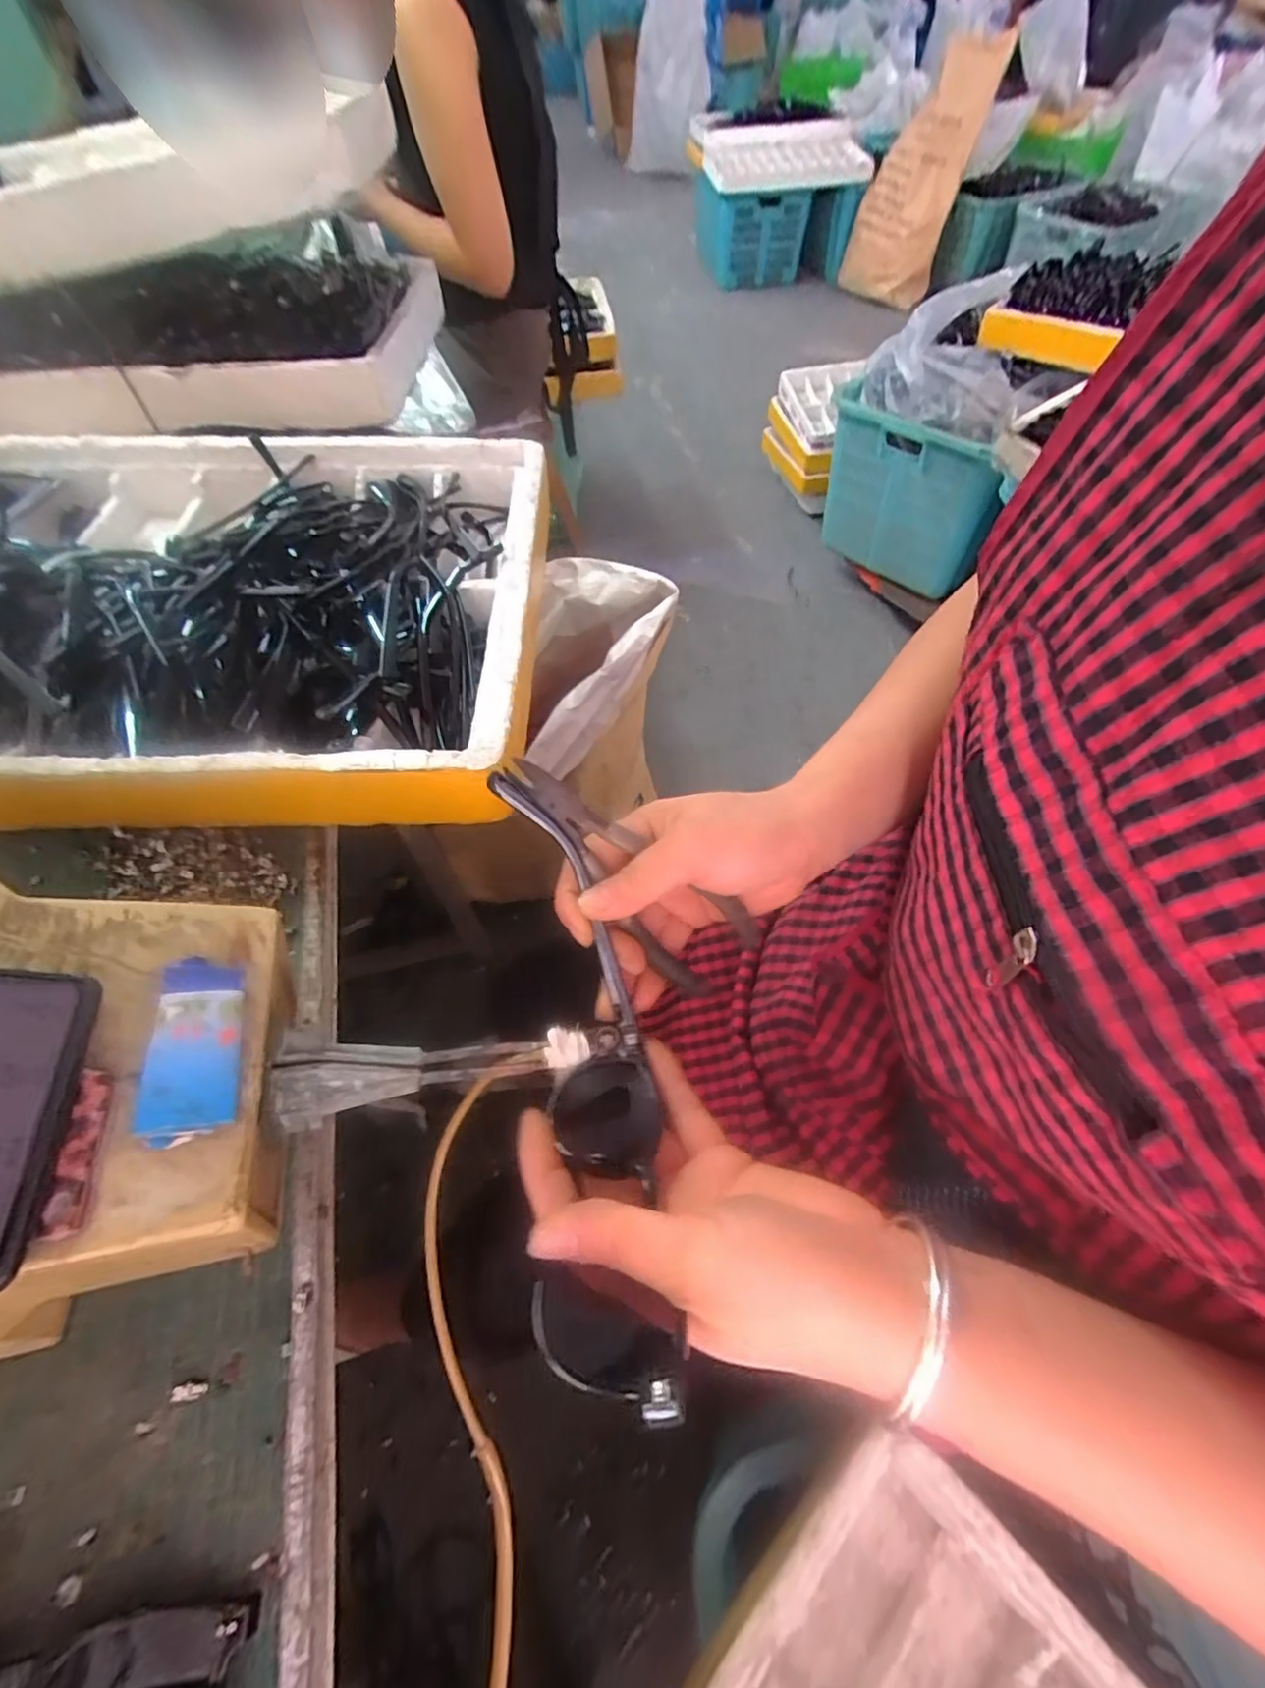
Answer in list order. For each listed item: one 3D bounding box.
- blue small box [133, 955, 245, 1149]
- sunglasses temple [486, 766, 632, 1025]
[{"bbox_3d":[-0.129,0.060,0.180,0.024,0.009,0.052,6,58,-29],"label":"blue small box"},{"bbox_3d":[-0.029,0.026,0.284,0.026,0.009,0.133,-24,98,-13],"label":"sunglasses temple"}]

